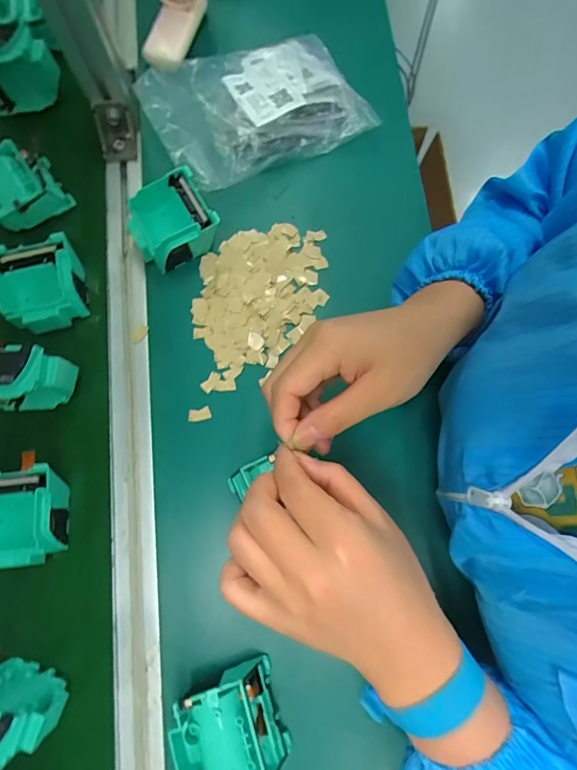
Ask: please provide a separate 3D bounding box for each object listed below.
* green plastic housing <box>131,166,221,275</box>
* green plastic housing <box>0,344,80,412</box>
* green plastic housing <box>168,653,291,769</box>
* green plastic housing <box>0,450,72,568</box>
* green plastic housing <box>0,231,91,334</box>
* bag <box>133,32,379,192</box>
[{"bbox_3d":[-0.116,-0.161,0.435,0.078,0.039,0.071,-30,79,-5],"label":"green plastic housing"},{"bbox_3d":[-0.231,-0.003,0.389,0.075,0.071,0.045,0,78,1],"label":"green plastic housing"},{"bbox_3d":[-0.046,0.263,0.341,0.078,0.039,0.080,-17,78,-3],"label":"green plastic housing"},{"bbox_3d":[-0.236,0.108,0.384,0.077,0.037,0.090,-4,78,0],"label":"green plastic housing"},{"bbox_3d":[-0.239,-0.096,0.427,0.074,0.037,0.081,-8,78,-1],"label":"green plastic housing"},{"bbox_3d":[-0.035,-0.289,0.458,0.203,0.041,0.148,-26,78,-5],"label":"bag"}]

